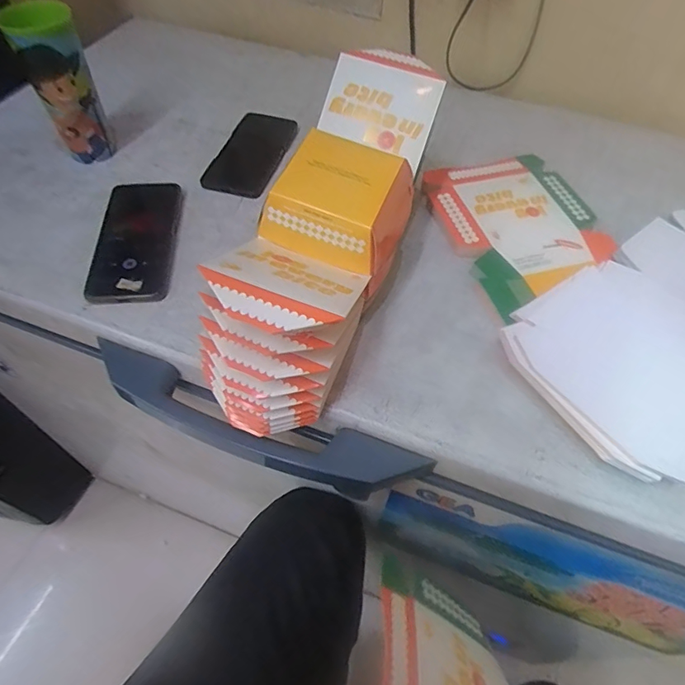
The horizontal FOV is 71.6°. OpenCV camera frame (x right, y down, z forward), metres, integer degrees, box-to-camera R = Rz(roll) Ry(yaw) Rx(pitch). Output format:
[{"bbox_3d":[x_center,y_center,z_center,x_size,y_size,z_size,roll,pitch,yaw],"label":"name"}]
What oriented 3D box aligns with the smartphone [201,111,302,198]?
[{"bbox_3d":[-0.119,-0.246,0.620,0.082,0.015,0.159,23,65,1],"label":"smartphone"}]

